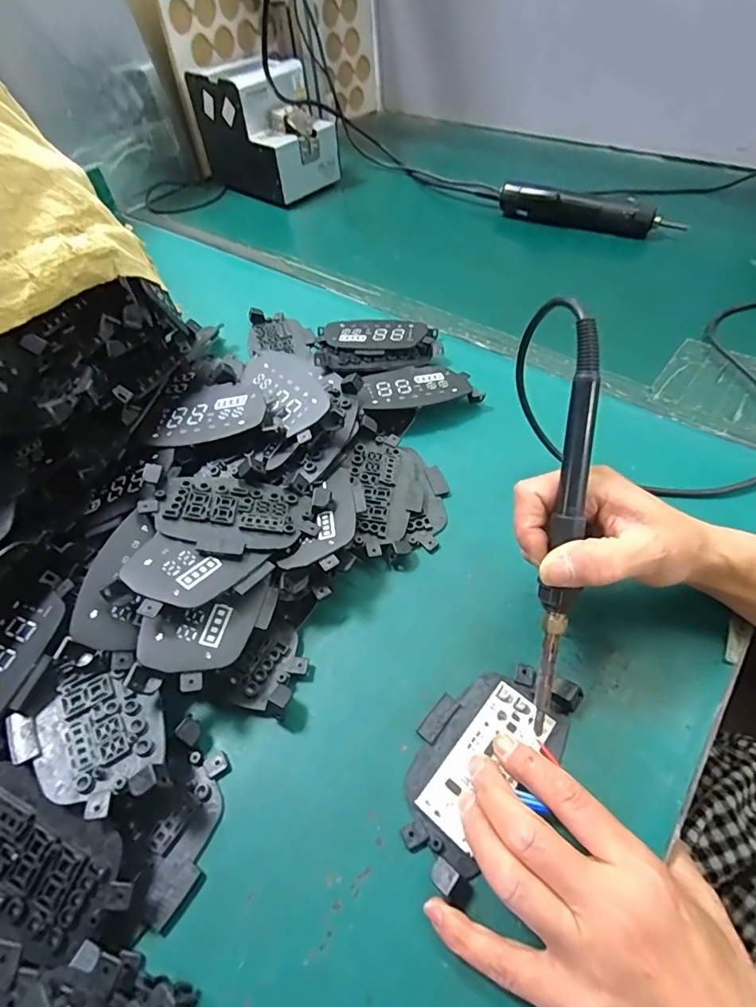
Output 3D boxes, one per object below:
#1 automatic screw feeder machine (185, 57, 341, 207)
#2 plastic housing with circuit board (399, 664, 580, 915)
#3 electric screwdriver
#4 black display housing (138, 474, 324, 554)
[{"bbox_3d":[-0.175,-0.583,0.748,0.199,0.148,0.127,35,64,27],"label":"automatic screw feeder machine"},{"bbox_3d":[0.056,0.134,0.262,0.063,0.012,0.119,35,63,27],"label":"plastic housing with circuit board"},{"bbox_3d":[0.270,-0.384,0.629,0.232,0.039,0.031,21,58,20],"label":"electric screwdriver"},{"bbox_3d":[-0.094,0.004,0.319,0.110,0.009,0.071,6,44,-7],"label":"black display housing"}]

